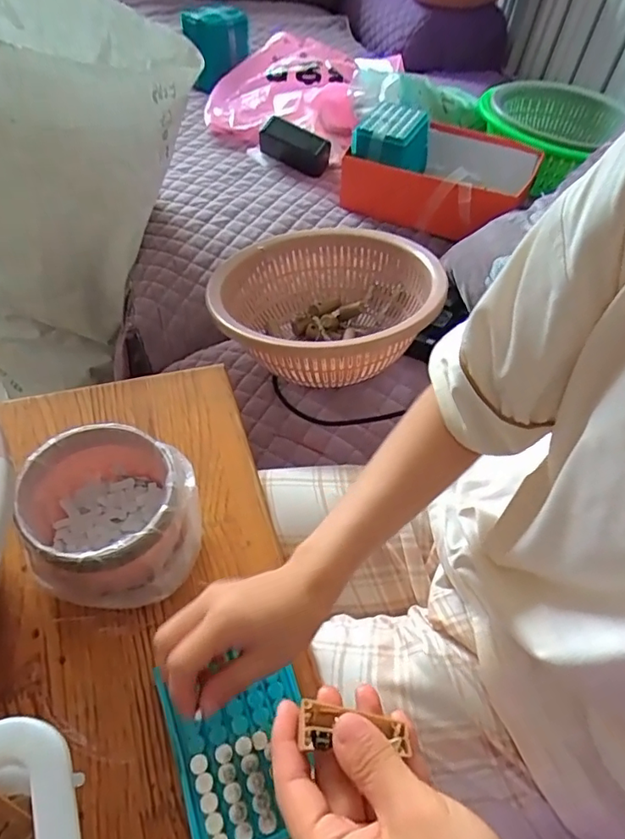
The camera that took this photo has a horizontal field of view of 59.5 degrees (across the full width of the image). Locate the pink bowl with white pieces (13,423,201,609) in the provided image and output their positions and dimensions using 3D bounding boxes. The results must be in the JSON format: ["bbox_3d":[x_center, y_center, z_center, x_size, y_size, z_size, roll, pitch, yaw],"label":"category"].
[{"bbox_3d":[-0.163,0.078,0.441,0.130,0.082,0.122,3,51,-4],"label":"pink bowl with white pieces"}]

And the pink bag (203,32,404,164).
[{"bbox_3d":[-0.020,-0.678,1.123,0.289,0.110,0.351,23,53,12],"label":"pink bag"}]

